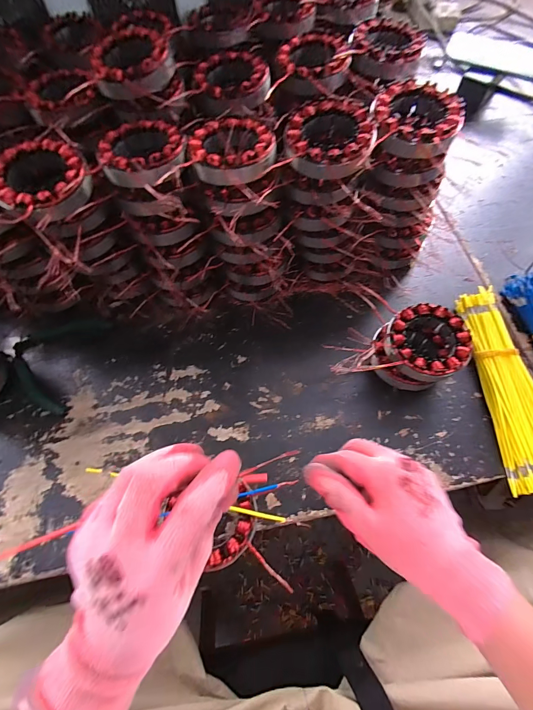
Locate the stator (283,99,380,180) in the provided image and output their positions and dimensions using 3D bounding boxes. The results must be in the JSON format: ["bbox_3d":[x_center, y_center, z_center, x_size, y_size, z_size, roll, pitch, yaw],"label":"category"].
[{"bbox_3d":[0.064,-0.218,0.339,0.087,0.032,0.086,15,66,7],"label":"stator"}]

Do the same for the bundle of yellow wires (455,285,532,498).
[{"bbox_3d":[0.291,0.030,0.395,0.073,0.023,0.243,-2,65,0],"label":"bundle of yellow wires"}]

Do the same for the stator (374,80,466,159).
[{"bbox_3d":[0.151,-0.235,0.340,0.083,0.031,0.092,15,66,7],"label":"stator"}]

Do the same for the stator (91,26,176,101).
[{"bbox_3d":[-0.145,-0.313,0.367,0.086,0.042,0.092,-17,66,-7],"label":"stator"}]

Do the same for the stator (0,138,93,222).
[{"bbox_3d":[-0.214,-0.167,0.327,0.097,0.030,0.087,20,67,10],"label":"stator"}]

